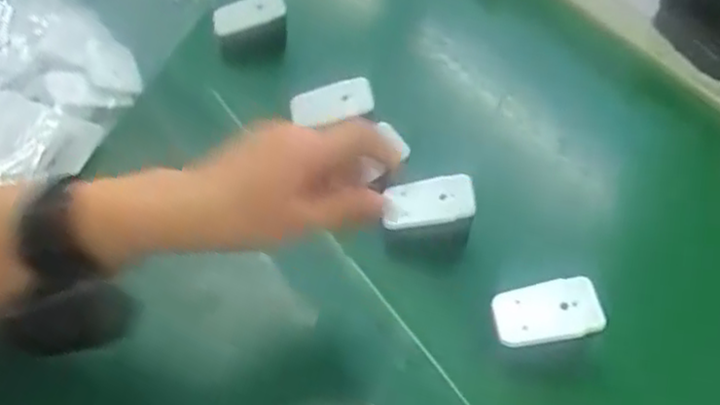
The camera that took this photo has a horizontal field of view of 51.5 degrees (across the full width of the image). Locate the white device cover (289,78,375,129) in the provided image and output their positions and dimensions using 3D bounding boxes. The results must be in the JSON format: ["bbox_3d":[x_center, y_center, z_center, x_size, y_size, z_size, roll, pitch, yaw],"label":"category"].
[{"bbox_3d":[-0.024,-0.083,0.619,0.068,0.029,0.011,-10,47,7],"label":"white device cover"}]

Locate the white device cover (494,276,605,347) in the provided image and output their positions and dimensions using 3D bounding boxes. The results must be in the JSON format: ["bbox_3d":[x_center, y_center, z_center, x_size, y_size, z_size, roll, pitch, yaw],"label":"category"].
[{"bbox_3d":[0.125,0.074,0.500,0.069,0.009,0.039,-16,69,9],"label":"white device cover"}]

